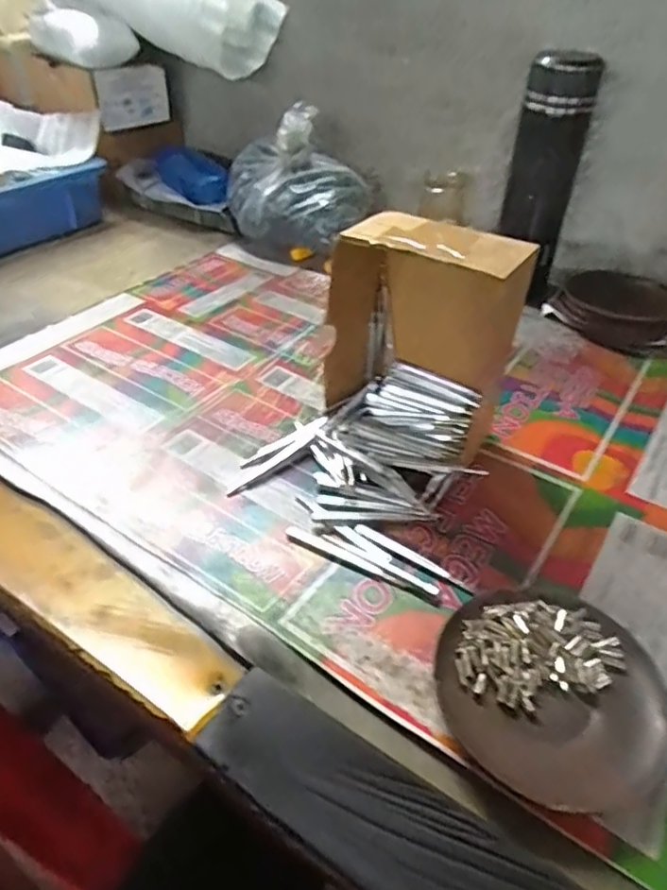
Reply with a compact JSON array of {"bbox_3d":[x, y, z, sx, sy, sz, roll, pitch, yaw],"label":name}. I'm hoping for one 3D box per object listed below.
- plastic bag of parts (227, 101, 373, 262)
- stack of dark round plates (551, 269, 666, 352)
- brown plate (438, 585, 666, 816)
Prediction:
[{"bbox_3d":[-0.043,-0.304,0.708,0.162,0.141,0.129,-4,42,-7],"label":"plastic bag of parts"},{"bbox_3d":[0.299,-0.142,0.612,0.111,0.033,0.117,-26,48,-28],"label":"stack of dark round plates"},{"bbox_3d":[0.113,0.128,0.309,0.111,0.016,0.113,1,41,-1],"label":"brown plate"}]

